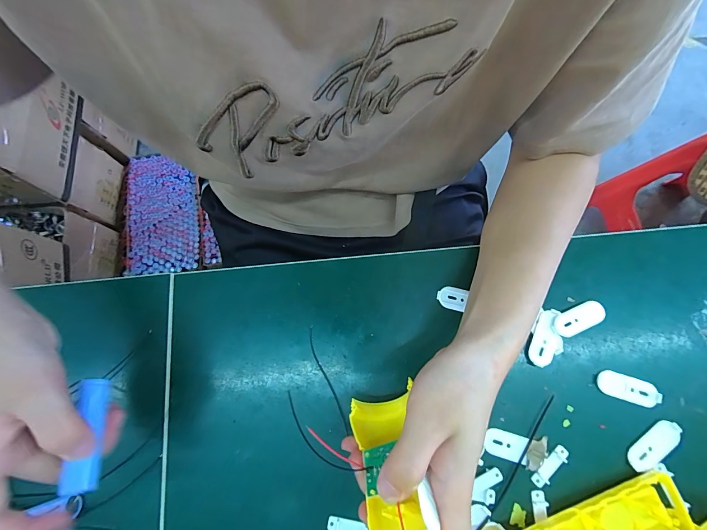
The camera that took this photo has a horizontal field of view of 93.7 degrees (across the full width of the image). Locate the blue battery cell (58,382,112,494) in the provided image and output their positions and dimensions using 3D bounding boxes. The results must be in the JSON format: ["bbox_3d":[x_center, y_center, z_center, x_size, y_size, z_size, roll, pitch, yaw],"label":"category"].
[{"bbox_3d":[-0.169,0.107,0.212,0.013,0.014,0.065,-10,63,-1],"label":"blue battery cell"}]

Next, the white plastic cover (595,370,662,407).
[{"bbox_3d":[0.233,0.104,0.281,0.049,0.005,0.020,17,75,6],"label":"white plastic cover"}]

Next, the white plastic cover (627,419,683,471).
[{"bbox_3d":[0.246,0.148,0.270,0.052,0.007,0.019,-35,76,-8],"label":"white plastic cover"}]

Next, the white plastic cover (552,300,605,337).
[{"bbox_3d":[0.199,0.048,0.291,0.048,0.007,0.018,-25,75,-6],"label":"white plastic cover"}]

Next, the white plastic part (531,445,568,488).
[{"bbox_3d":[0.158,0.162,0.266,0.038,0.005,0.011,-43,77,-10],"label":"white plastic part"}]

